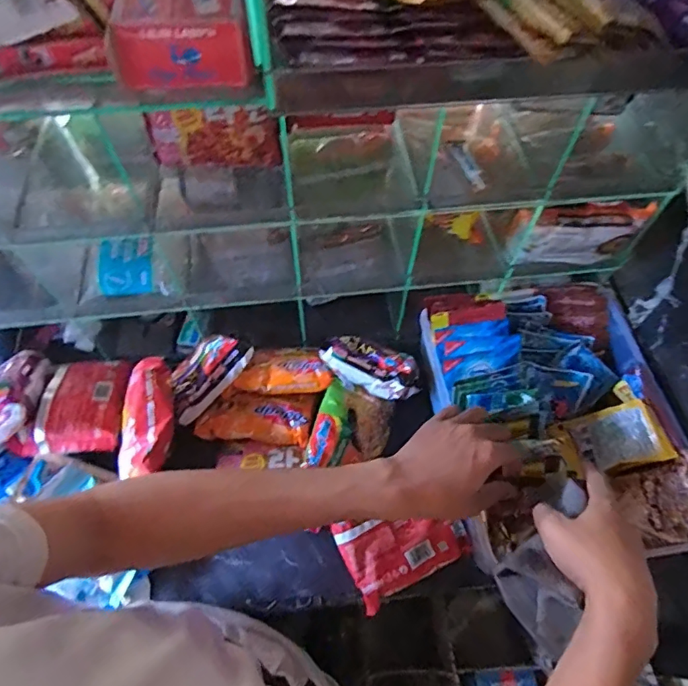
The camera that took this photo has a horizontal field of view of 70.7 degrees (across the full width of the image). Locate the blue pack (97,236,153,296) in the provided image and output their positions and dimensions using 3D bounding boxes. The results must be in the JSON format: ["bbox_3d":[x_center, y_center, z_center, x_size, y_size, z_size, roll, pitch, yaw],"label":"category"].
[{"bbox_3d":[-0.262,-0.094,0.576,0.064,0.023,0.071,-7,61,-5],"label":"blue pack"}]

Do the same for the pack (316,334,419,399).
[{"bbox_3d":[0.033,0.028,0.585,0.119,0.034,0.059,15,61,7],"label":"pack"}]

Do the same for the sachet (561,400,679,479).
[{"bbox_3d":[0.322,0.112,0.571,0.019,0.094,0.069,15,54,-41],"label":"sachet"}]

